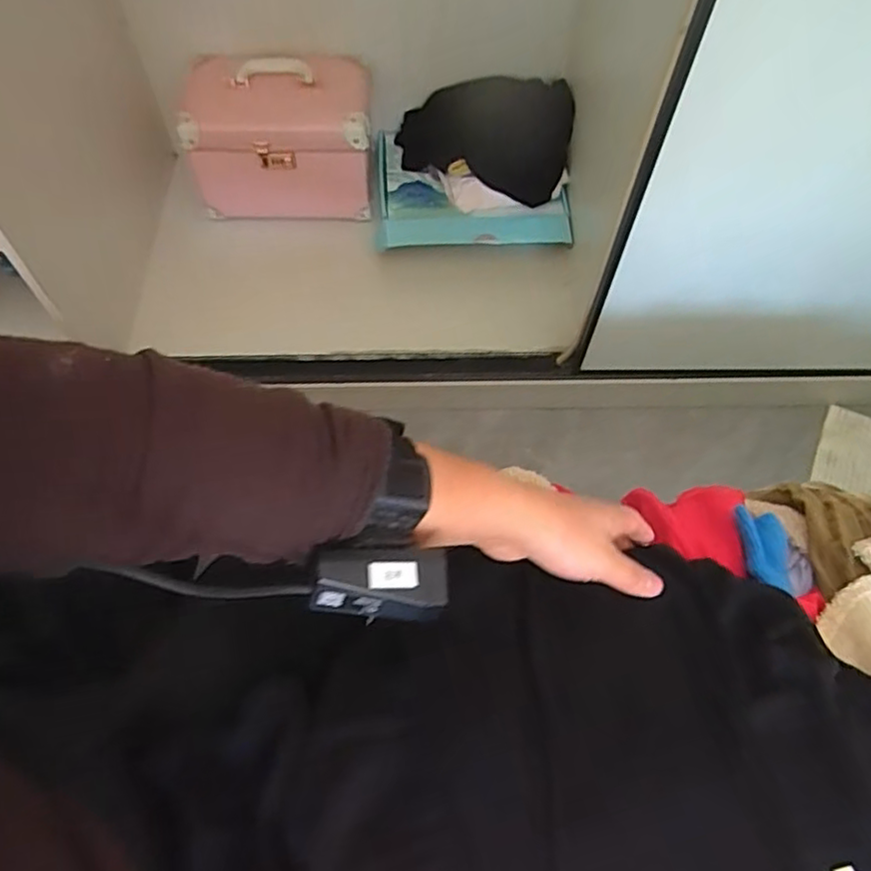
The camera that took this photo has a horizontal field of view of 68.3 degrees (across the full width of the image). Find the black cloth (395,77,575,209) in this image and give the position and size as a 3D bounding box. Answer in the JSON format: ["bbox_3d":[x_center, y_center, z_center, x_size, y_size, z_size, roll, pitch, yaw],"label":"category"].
[{"bbox_3d":[0.089,-0.577,1.231,0.331,0.081,0.225,13,86,3],"label":"black cloth"}]

